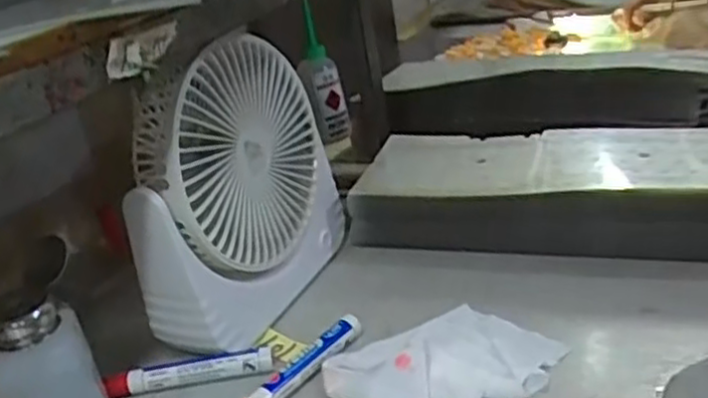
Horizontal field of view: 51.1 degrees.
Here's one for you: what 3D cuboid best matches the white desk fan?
[{"bbox_3d":[-0.083,-0.009,0.538,0.069,0.194,0.184,0,25,25],"label":"white desk fan"}]

